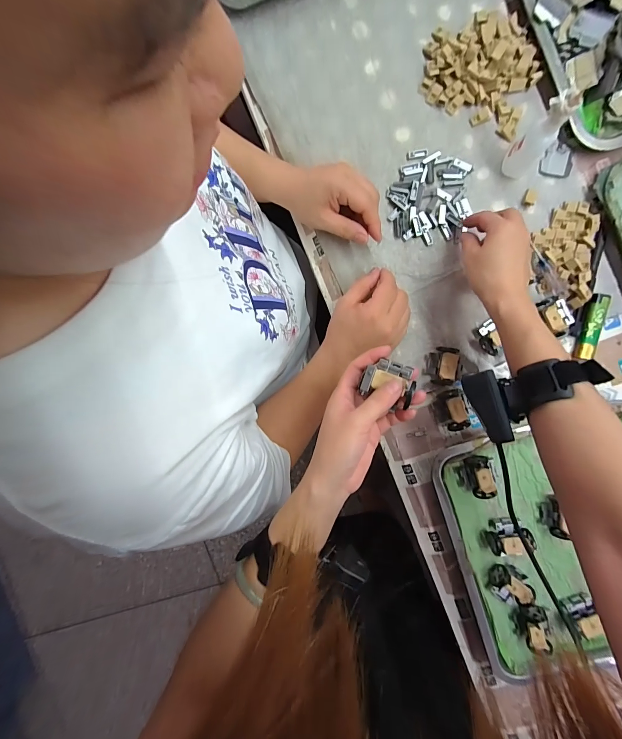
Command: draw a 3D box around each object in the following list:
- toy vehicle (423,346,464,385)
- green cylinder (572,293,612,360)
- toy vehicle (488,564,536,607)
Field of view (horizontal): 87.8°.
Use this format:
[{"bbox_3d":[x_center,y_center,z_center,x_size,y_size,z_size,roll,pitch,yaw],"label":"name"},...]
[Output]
[{"bbox_3d":[0.166,-0.004,0.405,0.039,0.022,0.046,4,93,6],"label":"toy vehicle"},{"bbox_3d":[0.342,-0.053,0.395,0.021,0.013,0.079,16,95,5],"label":"green cylinder"},{"bbox_3d":[0.250,0.274,0.406,0.044,0.022,0.051,-45,85,6],"label":"toy vehicle"}]

